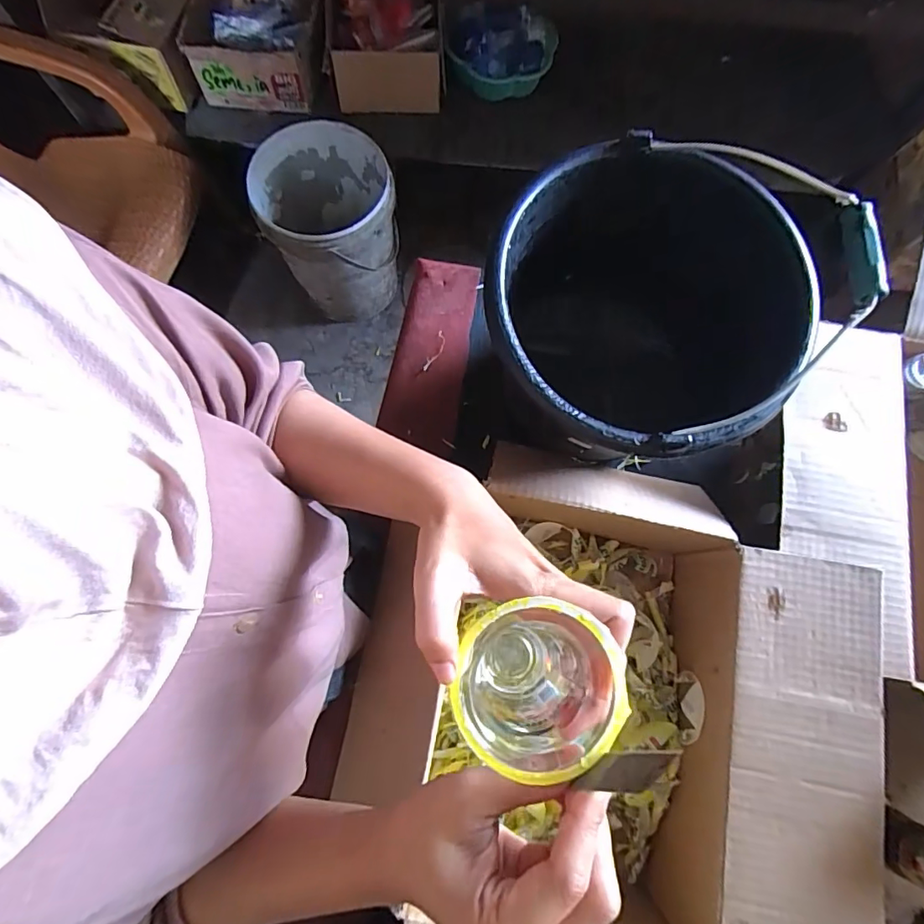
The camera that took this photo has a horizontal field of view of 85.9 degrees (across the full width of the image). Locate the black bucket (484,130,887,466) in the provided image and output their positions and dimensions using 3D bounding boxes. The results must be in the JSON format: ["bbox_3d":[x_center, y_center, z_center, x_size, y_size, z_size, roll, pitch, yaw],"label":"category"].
[{"bbox_3d":[0.165,-0.121,0.493,0.272,0.259,0.279,0,77,-1],"label":"black bucket"}]

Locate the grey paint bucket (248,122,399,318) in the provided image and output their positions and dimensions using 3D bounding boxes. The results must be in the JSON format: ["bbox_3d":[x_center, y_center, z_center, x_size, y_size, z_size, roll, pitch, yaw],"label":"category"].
[{"bbox_3d":[-0.306,-0.555,1.206,0.290,0.334,0.290,0,77,-1],"label":"grey paint bucket"}]

